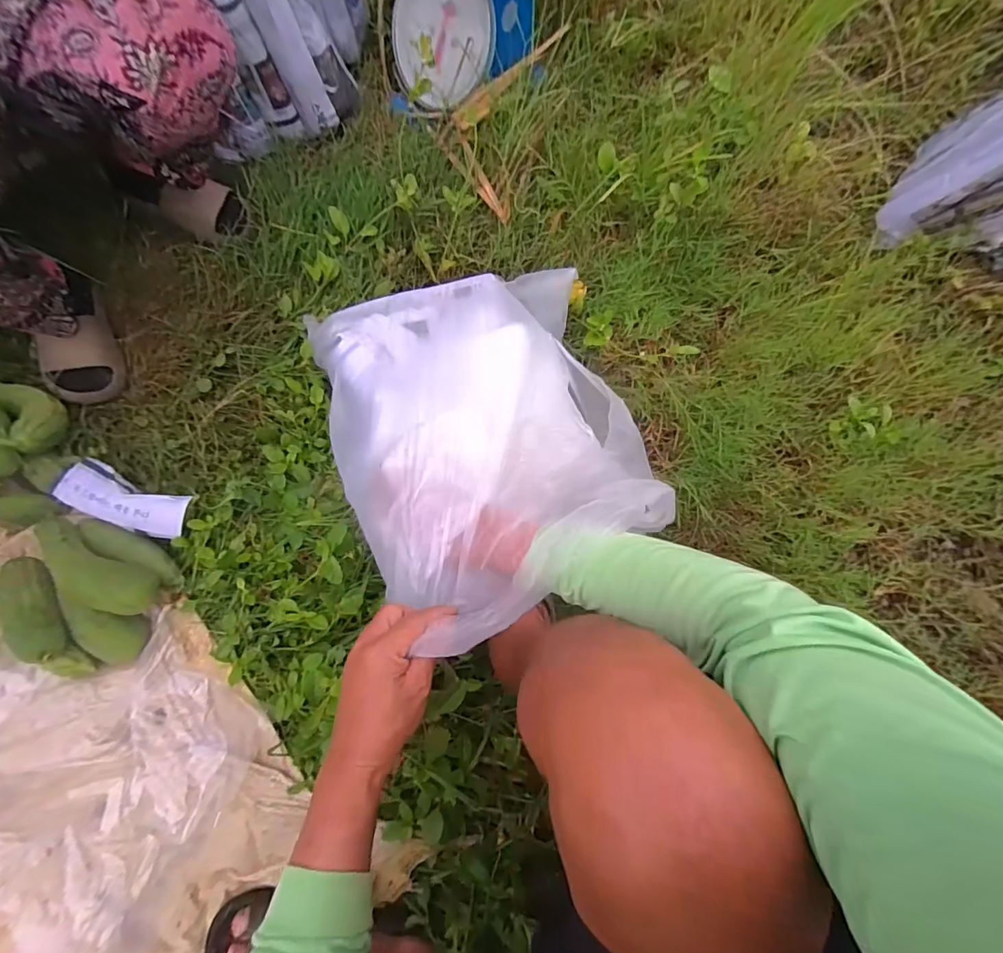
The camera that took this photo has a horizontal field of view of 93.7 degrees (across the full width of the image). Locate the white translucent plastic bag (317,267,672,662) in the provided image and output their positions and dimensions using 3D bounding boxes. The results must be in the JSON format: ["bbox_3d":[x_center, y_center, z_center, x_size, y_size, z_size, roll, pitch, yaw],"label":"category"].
[{"bbox_3d":[-0.028,-0.095,0.587,0.362,0.079,0.548,-22,50,-4],"label":"white translucent plastic bag"}]

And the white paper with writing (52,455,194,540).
[{"bbox_3d":[-0.535,0.033,0.664,0.193,0.035,0.072,19,76,4],"label":"white paper with writing"}]

